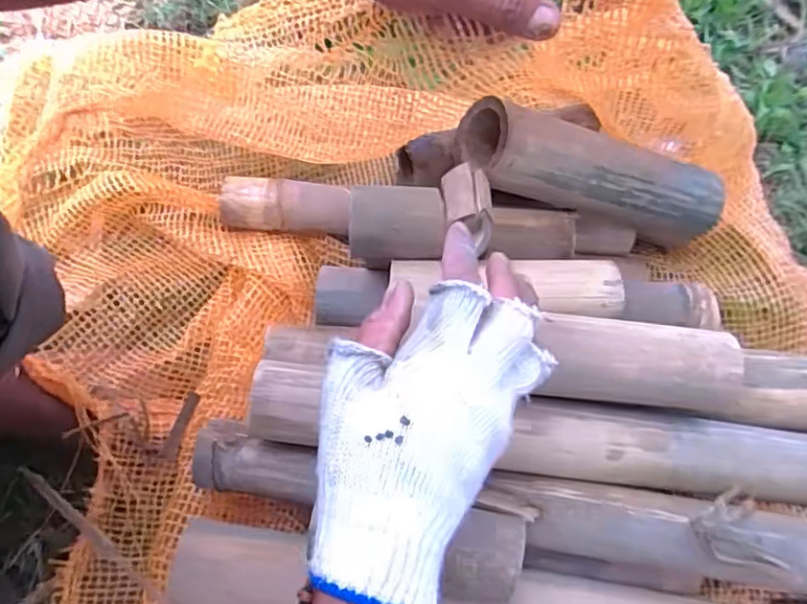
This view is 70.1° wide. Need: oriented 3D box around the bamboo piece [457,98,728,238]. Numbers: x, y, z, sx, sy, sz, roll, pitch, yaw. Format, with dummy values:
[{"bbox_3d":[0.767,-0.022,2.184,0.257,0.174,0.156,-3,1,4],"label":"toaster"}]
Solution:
[{"bbox_3d":[0.162,-0.104,0.476,0.230,0.053,0.062,11,62,-18],"label":"bamboo piece"}]

